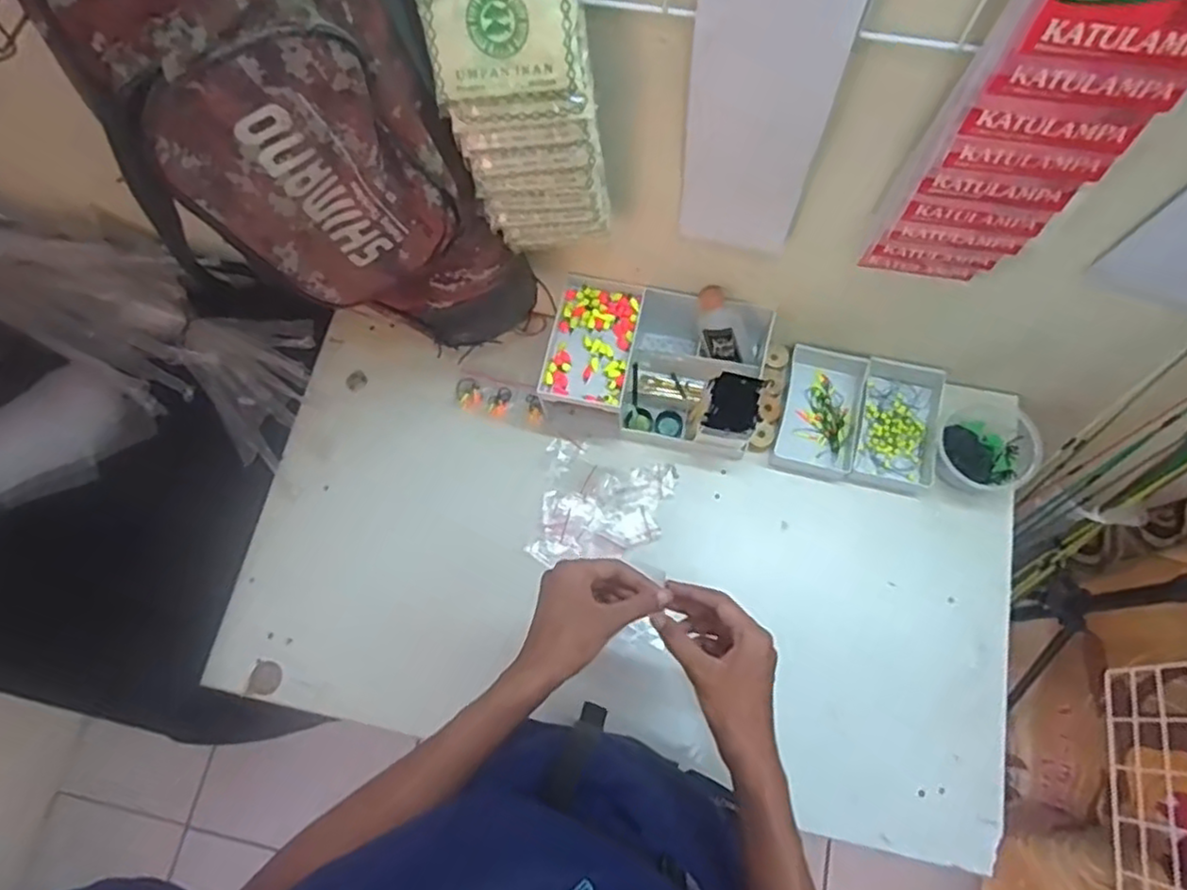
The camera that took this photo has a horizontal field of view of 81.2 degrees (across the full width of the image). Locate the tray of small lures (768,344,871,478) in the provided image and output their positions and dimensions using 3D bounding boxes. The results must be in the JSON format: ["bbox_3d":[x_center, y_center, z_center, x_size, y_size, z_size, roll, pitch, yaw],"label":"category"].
[{"bbox_3d":[0.258,-0.036,0.784,0.088,0.036,0.139,14,73,7],"label":"tray of small lures"}]

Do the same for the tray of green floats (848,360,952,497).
[{"bbox_3d":[0.342,-0.022,0.777,0.085,0.027,0.150,13,73,7],"label":"tray of green floats"}]

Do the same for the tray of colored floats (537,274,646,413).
[{"bbox_3d":[0.000,-0.112,0.741,0.087,0.017,0.145,11,73,6],"label":"tray of colored floats"}]

